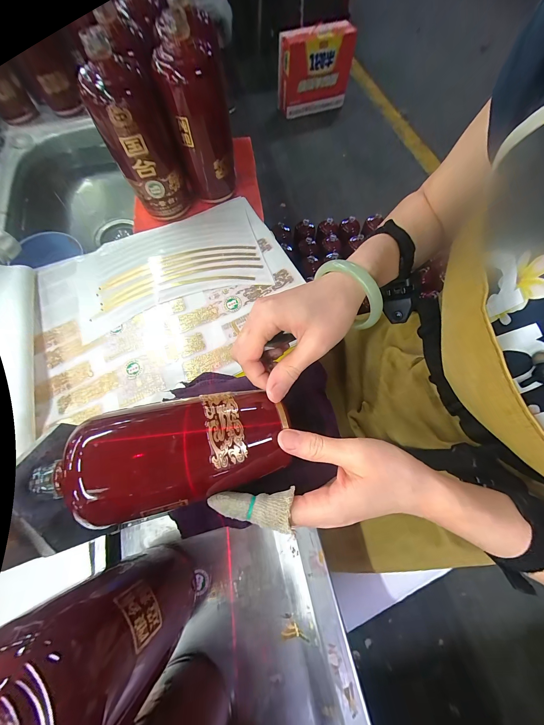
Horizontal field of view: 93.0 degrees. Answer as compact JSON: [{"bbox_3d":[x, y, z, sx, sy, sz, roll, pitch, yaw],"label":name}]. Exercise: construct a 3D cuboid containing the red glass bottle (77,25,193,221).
[{"bbox_3d":[-0.173,-0.289,0.349,0.080,0.170,0.067,-35,73,-11],"label":"red glass bottle"}]

